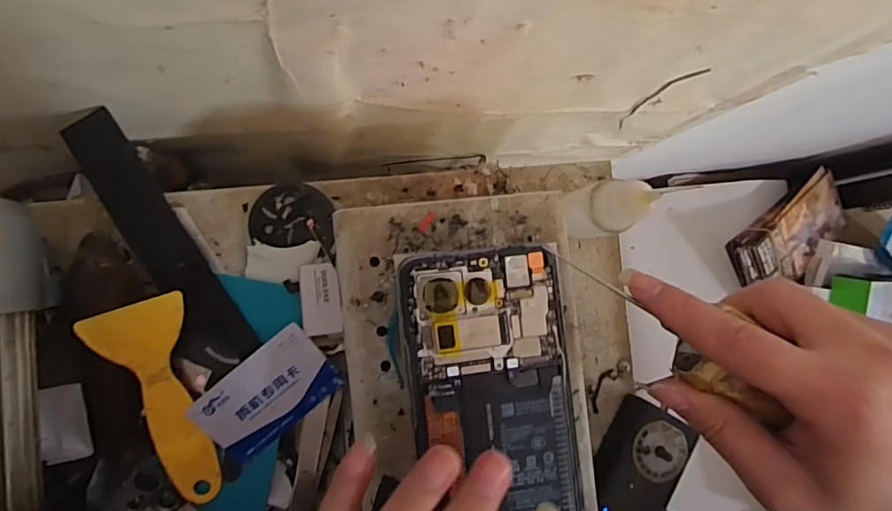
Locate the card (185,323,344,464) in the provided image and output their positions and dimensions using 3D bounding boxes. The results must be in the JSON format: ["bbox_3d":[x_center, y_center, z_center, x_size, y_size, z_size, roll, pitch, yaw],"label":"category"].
[{"bbox_3d":[-0.115,0.090,0.332,0.084,0.004,0.051,-40,102,-7],"label":"card"}]

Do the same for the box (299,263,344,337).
[{"bbox_3d":[-0.083,0.029,0.345,0.025,0.014,0.046,-7,88,-9],"label":"box"}]

